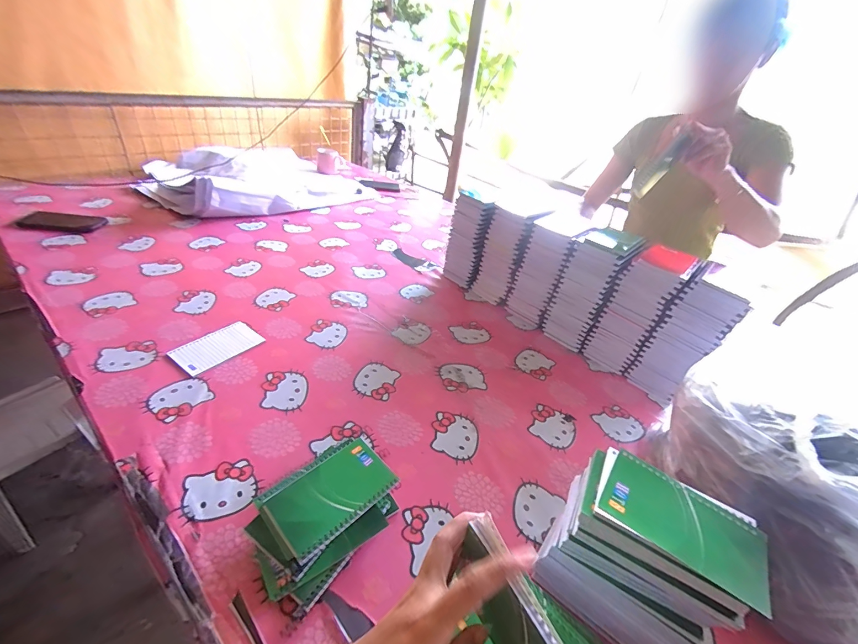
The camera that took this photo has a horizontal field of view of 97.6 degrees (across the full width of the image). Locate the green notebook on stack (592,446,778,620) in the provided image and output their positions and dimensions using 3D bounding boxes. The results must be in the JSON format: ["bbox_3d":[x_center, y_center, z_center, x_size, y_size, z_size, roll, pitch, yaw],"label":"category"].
[{"bbox_3d":[0.222,0.175,0.333,0.134,0.007,0.079,27,39,24],"label":"green notebook on stack"}]

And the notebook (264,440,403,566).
[{"bbox_3d":[-0.108,0.196,0.431,0.081,0.007,0.130,34,44,31],"label":"notebook"}]

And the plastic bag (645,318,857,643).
[{"bbox_3d":[0.445,0.197,0.440,0.314,0.210,0.273,34,42,31],"label":"plastic bag"}]

